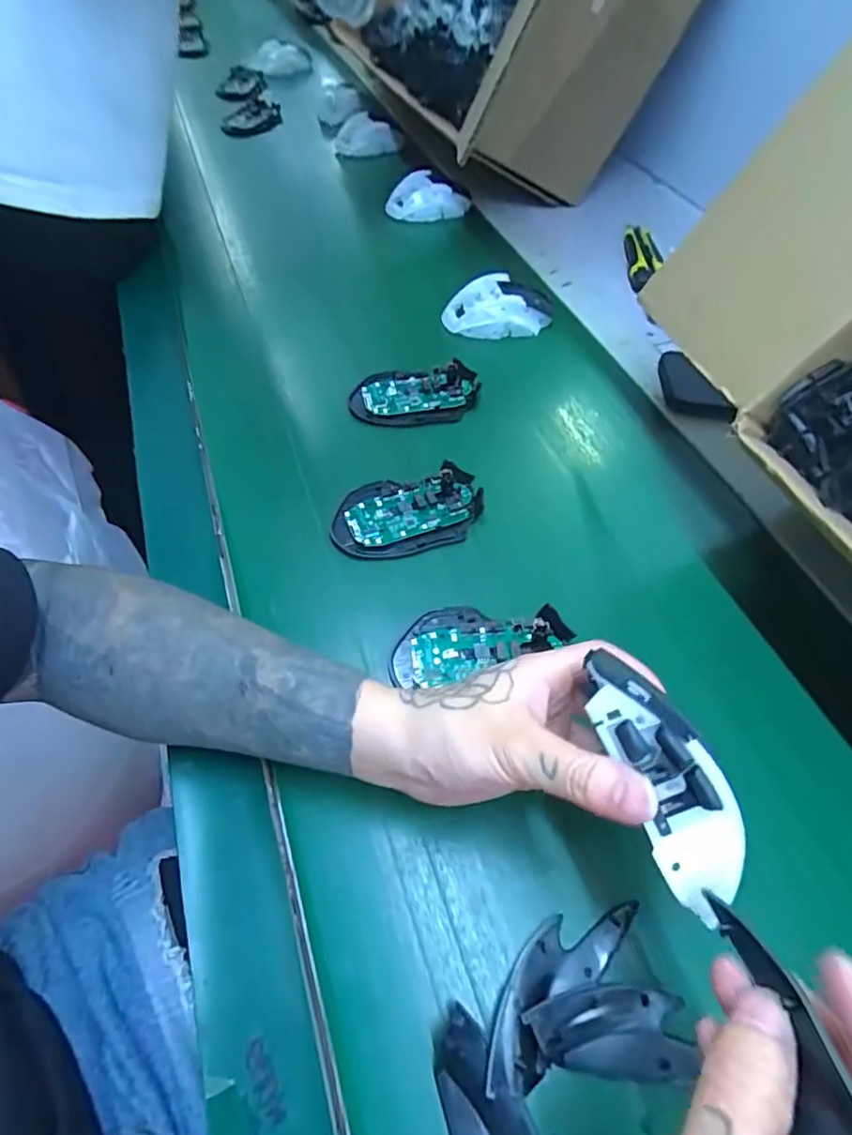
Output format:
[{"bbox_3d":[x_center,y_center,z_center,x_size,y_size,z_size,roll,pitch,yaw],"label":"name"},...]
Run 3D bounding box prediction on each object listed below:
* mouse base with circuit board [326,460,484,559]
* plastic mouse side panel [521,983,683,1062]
[{"bbox_3d":[-0.013,-0.042,0.434,0.116,0.014,0.064,-15,56,-7],"label":"mouse base with circuit board"},{"bbox_3d":[0.081,0.202,0.257,0.071,0.017,0.020,-11,56,-5],"label":"plastic mouse side panel"}]

